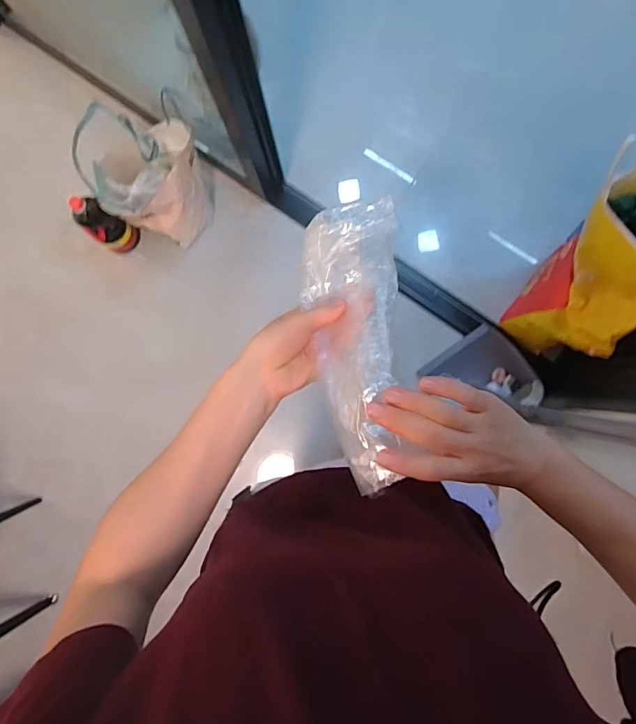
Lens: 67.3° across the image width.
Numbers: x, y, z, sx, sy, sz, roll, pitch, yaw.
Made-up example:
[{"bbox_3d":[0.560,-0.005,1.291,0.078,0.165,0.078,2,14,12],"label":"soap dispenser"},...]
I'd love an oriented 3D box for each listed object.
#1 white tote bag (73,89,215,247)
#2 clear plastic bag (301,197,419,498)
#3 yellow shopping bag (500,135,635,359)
[{"bbox_3d":[-0.442,-0.509,1.325,0.299,0.345,0.264,-31,86,0],"label":"white tote bag"},{"bbox_3d":[0.031,-0.022,0.419,0.087,0.048,0.255,-2,68,2],"label":"clear plastic bag"},{"bbox_3d":[0.632,-0.180,1.126,0.248,0.619,0.230,23,67,3],"label":"yellow shopping bag"}]

